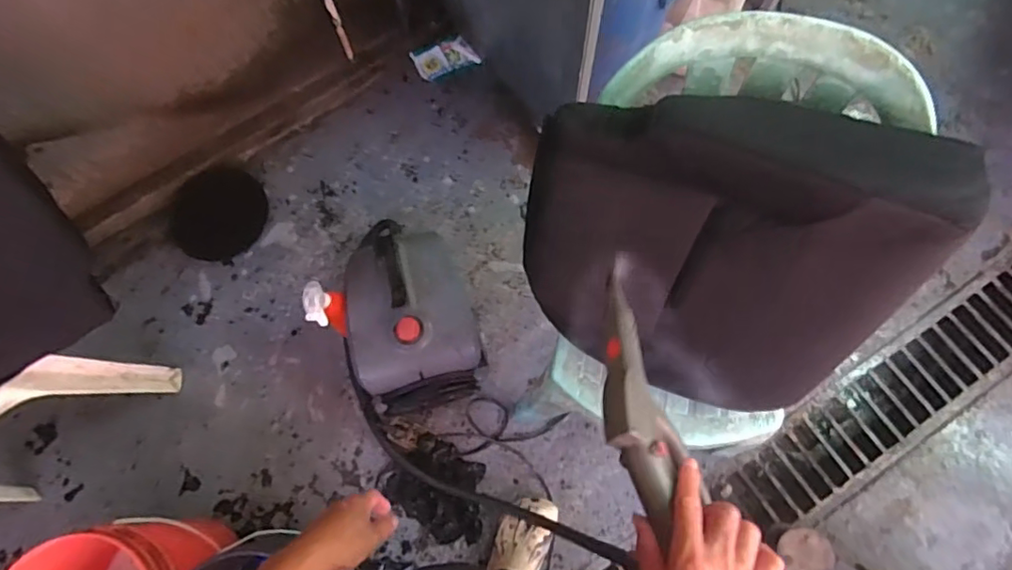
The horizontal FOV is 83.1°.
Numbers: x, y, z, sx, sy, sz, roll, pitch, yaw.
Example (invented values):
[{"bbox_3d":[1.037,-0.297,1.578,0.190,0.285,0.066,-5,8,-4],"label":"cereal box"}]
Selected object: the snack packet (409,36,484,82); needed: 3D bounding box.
[{"bbox_3d":[-0.186,-0.695,1.745,0.187,0.036,0.120,-29,75,-6],"label":"snack packet"}]

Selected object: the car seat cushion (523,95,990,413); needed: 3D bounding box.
[{"bbox_3d":[0.250,-0.016,0.778,0.470,0.526,0.100,19,51,8],"label":"car seat cushion"}]

